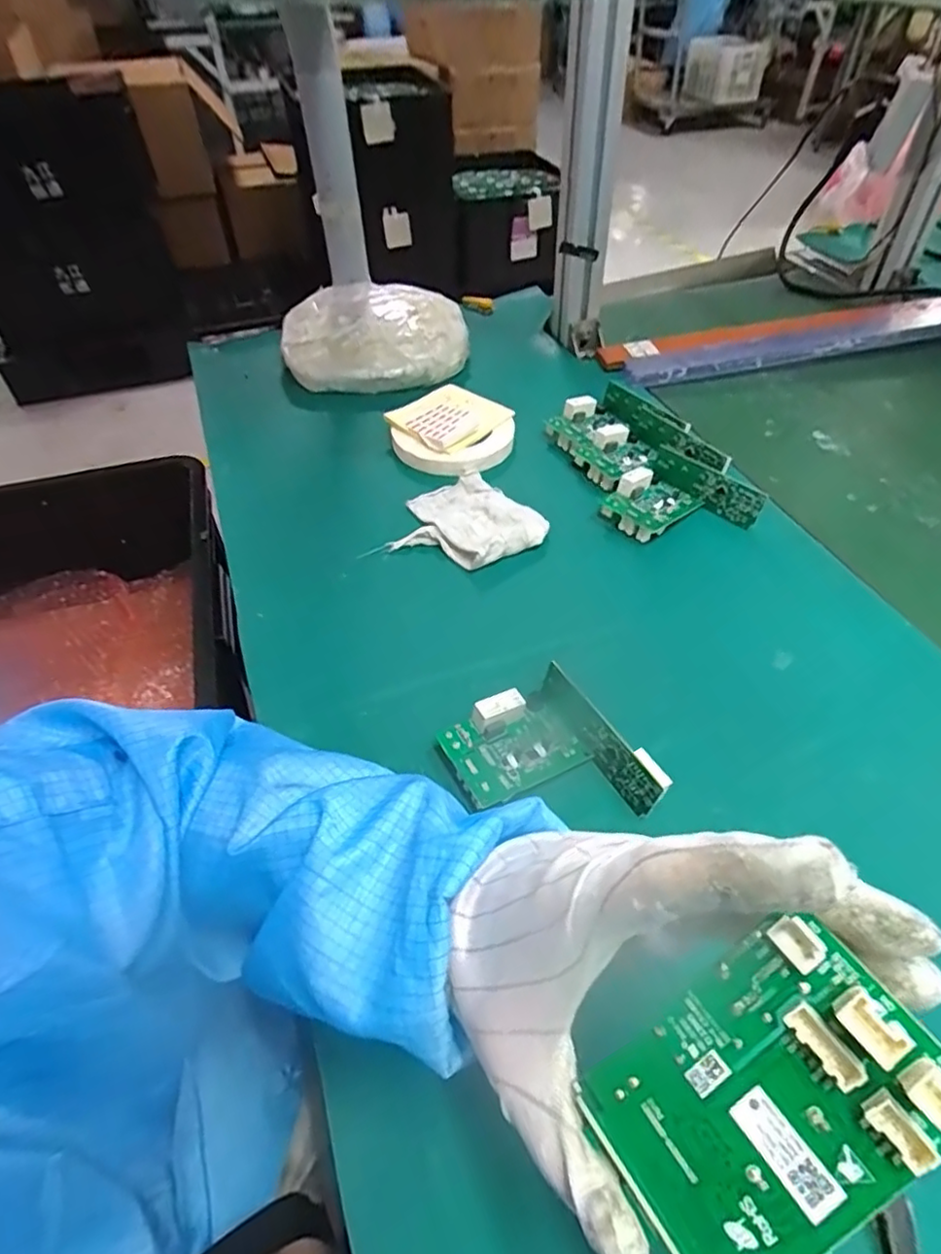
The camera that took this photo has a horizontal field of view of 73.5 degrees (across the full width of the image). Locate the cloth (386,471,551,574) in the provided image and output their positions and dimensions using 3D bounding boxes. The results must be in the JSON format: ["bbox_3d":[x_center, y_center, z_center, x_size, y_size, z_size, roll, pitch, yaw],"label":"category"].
[{"bbox_3d":[-0.008,-0.085,0.518,0.104,0.021,0.110,-31,55,-23],"label":"cloth"}]

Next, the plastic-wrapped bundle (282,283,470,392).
[{"bbox_3d":[-0.107,-0.323,0.703,0.205,0.056,0.141,-2,49,0],"label":"plastic-wrapped bundle"}]

